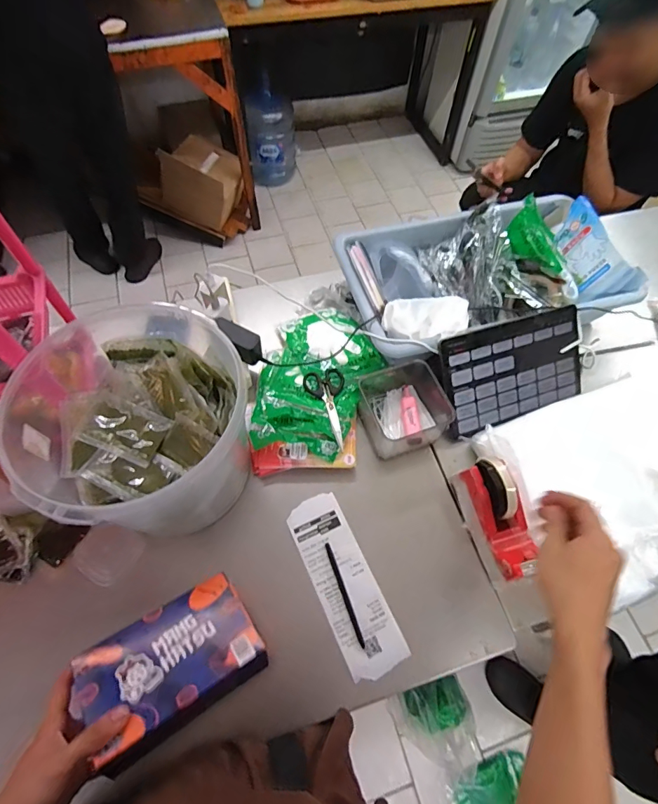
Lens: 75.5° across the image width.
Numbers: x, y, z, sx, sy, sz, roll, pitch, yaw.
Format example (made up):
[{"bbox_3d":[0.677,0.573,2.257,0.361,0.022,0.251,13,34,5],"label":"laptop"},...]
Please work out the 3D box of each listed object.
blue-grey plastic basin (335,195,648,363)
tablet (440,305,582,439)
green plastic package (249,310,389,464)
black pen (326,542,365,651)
[{"bbox_3d":[0.272,-0.235,0.783,0.480,0.106,0.286,-14,63,-10],"label":"blue-grey plastic basin"},{"bbox_3d":[0.303,-0.054,0.685,0.250,0.010,0.154,-19,107,-13],"label":"tablet"},{"bbox_3d":[-0.016,-0.044,0.710,0.189,0.039,0.298,13,62,5],"label":"green plastic package"},{"bbox_3d":[0.020,0.256,0.568,0.011,0.005,0.131,-16,63,-11],"label":"black pen"}]

